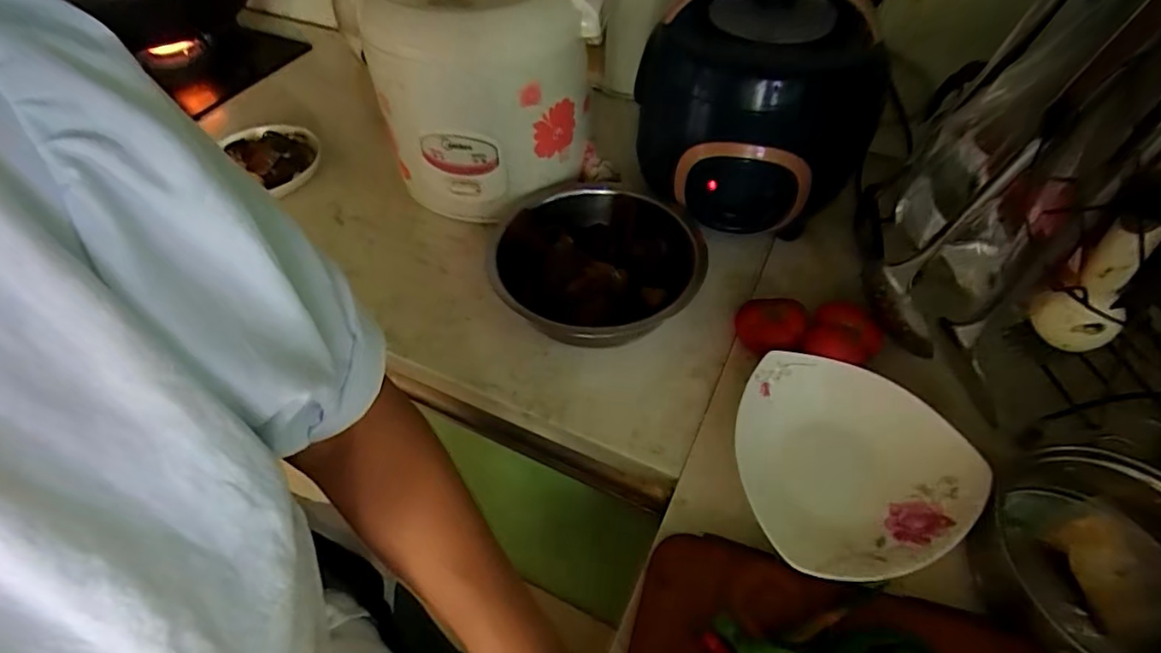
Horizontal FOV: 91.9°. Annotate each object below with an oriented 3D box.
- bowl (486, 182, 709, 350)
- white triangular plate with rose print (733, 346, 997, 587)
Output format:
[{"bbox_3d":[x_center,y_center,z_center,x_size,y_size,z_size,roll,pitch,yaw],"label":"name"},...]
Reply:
[{"bbox_3d":[0.020,-0.061,0.609,0.217,0.071,0.209,-1,51,1],"label":"bowl"},{"bbox_3d":[0.236,0.118,0.482,0.189,0.040,0.190,3,51,4],"label":"white triangular plate with rose print"}]

